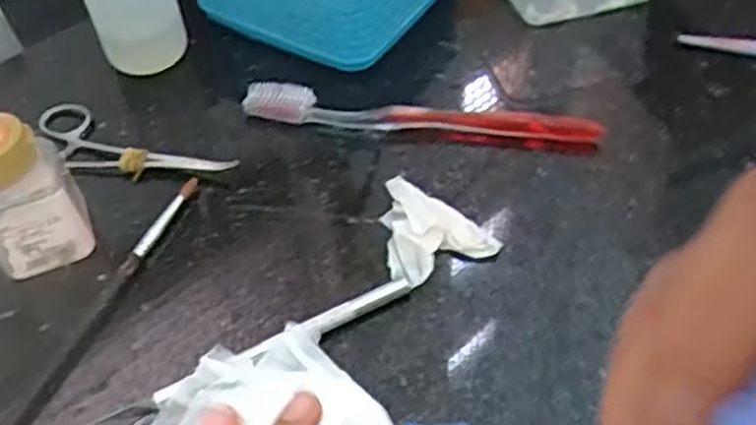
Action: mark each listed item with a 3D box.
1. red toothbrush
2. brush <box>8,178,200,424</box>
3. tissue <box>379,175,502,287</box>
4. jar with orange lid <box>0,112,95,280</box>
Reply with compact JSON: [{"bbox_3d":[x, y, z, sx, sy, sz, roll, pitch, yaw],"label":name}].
[{"bbox_3d":[0.020,-0.050,0.400,0.187,0.013,0.019,8,52,9],"label":"red toothbrush"},{"bbox_3d":[-0.130,0.055,0.327,0.007,0.007,0.189,17,54,16],"label":"brush"},{"bbox_3d":[0.023,0.005,0.357,0.048,0.009,0.053,-21,53,-14],"label":"tissue"},{"bbox_3d":[-0.158,-0.006,0.336,0.044,0.072,0.035,-27,55,-18],"label":"jar with orange lid"}]

